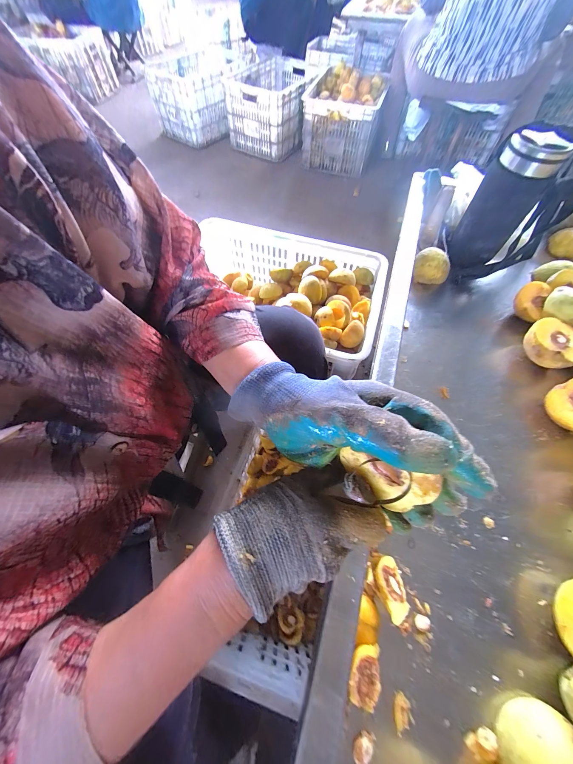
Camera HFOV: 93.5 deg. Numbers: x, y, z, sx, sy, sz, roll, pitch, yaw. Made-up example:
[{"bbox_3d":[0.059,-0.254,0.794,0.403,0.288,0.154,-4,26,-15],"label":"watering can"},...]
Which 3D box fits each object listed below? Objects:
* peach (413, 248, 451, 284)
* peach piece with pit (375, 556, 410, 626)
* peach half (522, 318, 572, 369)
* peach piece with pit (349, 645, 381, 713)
[{"bbox_3d":[0.249,-0.201,0.464,0.057,0.036,0.051,8,61,3],"label":"peach"},{"bbox_3d":[0.100,0.196,0.258,0.026,0.020,0.046,-14,62,-9],"label":"peach piece with pit"},{"bbox_3d":[0.382,-0.055,0.382,0.073,0.032,0.071,-31,66,-17],"label":"peach half"},{"bbox_3d":[0.065,0.248,0.229,0.028,0.021,0.039,2,61,0],"label":"peach piece with pit"}]

